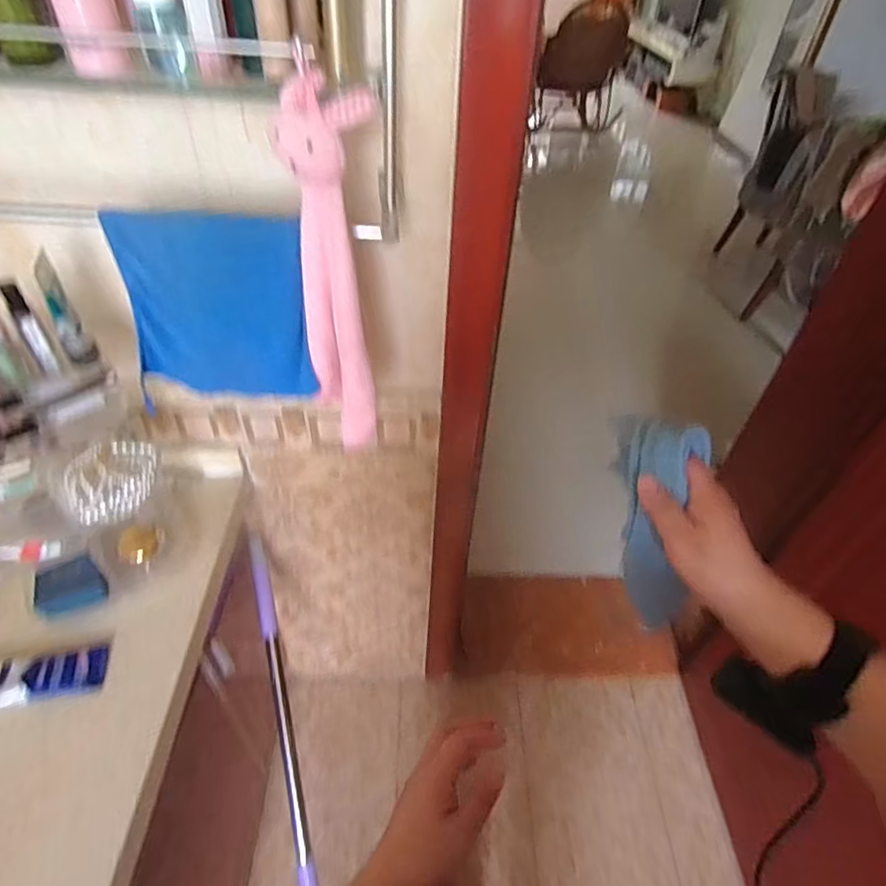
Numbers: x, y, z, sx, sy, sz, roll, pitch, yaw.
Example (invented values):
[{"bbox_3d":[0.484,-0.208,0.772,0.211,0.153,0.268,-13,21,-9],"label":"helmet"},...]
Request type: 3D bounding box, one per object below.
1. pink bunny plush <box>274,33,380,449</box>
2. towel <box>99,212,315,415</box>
[{"bbox_3d":[-0.099,-0.148,0.528,0.068,0.331,0.074,-7,45,-11],"label":"pink bunny plush"},{"bbox_3d":[-0.239,-0.136,0.599,0.196,0.210,0.032,4,44,1],"label":"towel"}]

